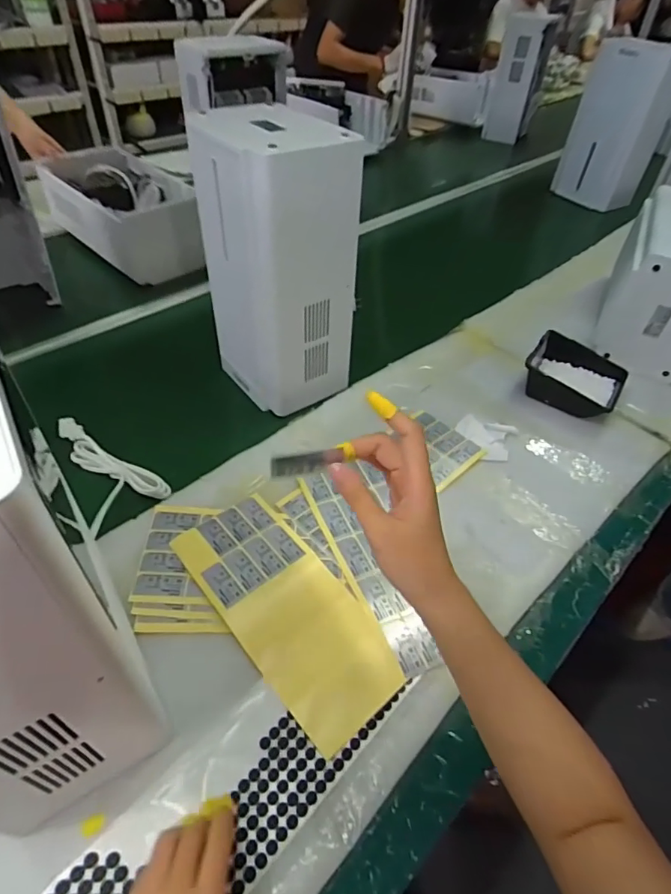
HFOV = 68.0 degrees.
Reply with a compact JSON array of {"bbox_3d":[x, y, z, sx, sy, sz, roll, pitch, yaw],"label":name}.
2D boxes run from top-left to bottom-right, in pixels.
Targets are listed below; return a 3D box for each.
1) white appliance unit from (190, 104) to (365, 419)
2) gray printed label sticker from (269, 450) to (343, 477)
[{"bbox_3d":[-0.080,-0.236,0.680,0.146,0.347,0.175,-25,50,-27],"label":"white appliance unit"},{"bbox_3d":[-0.022,0.012,0.365,0.049,0.016,0.005,-9,14,1],"label":"gray printed label sticker"}]

